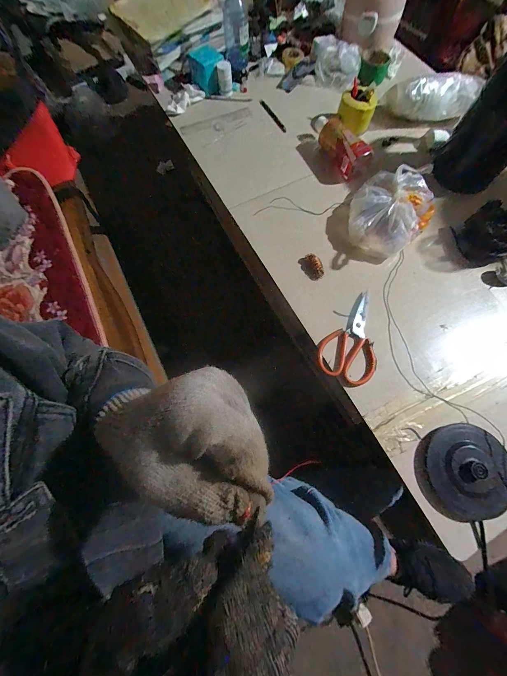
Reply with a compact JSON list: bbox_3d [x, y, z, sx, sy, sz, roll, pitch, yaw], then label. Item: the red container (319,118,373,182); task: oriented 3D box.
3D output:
[{"bbox_3d":[0.220,-0.464,0.663,0.067,0.070,0.159,-28,72,-8],"label":"red container"}]

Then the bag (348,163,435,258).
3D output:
[{"bbox_3d":[0.299,-0.281,0.583,0.163,0.091,0.201,34,75,12],"label":"bag"}]

